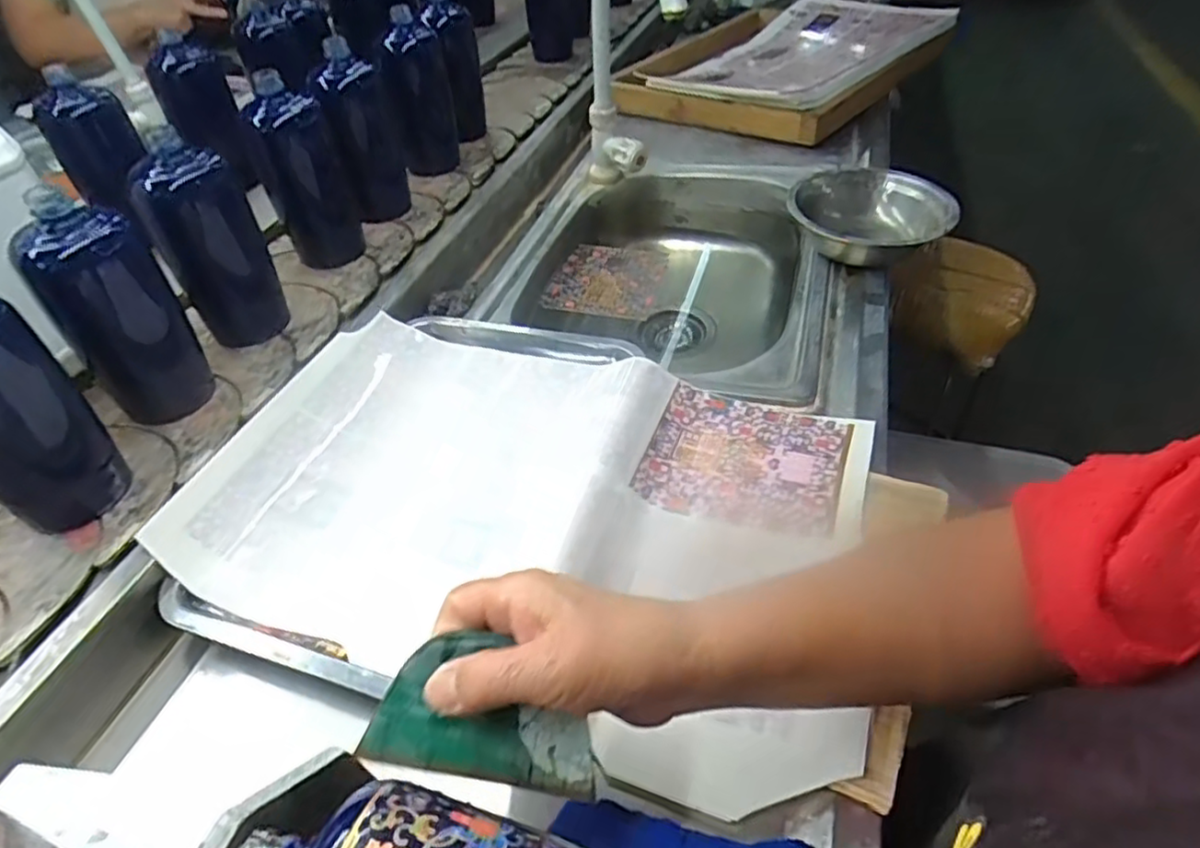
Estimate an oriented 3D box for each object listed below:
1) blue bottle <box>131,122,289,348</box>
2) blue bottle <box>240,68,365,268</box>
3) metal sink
[{"bbox_3d":[-0.352,-0.161,0.607,0.057,0.170,0.070,11,47,14],"label":"blue bottle"},{"bbox_3d":[-0.314,-0.262,0.715,0.082,0.166,0.070,-17,47,-13],"label":"blue bottle"},{"bbox_3d":[0.088,-0.188,0.801,0.346,0.134,0.496,12,47,15],"label":"metal sink"}]

